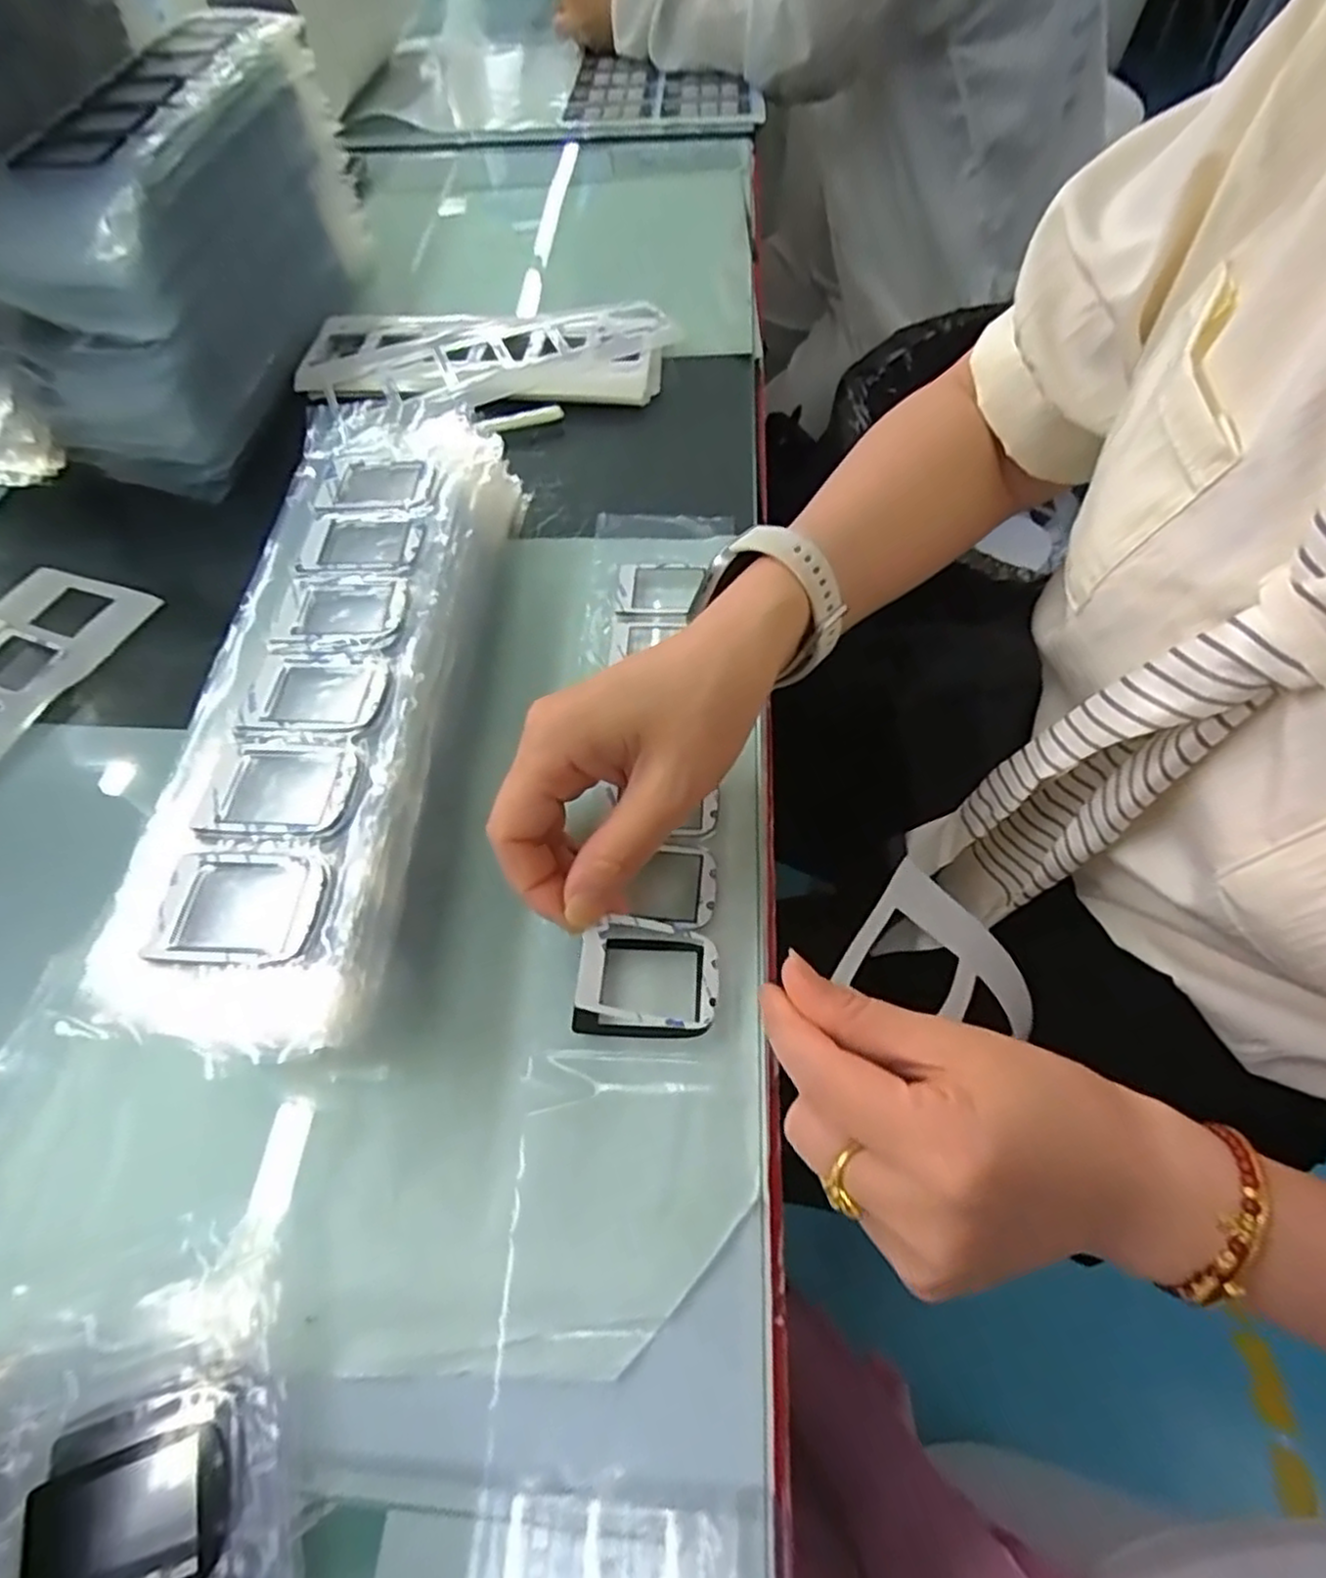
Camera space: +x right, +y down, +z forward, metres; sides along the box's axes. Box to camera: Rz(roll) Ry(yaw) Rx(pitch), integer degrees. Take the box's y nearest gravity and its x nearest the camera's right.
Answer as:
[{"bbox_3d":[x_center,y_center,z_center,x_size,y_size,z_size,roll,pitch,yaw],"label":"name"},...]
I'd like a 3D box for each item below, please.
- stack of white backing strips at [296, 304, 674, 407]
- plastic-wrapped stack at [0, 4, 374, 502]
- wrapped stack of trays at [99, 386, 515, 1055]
[{"bbox_3d":[-0.117,-0.291,0.487,0.235,0.015,0.104,-2,59,2],"label":"stack of white backing strips"},{"bbox_3d":[-0.282,-0.354,0.459,0.092,0.129,0.338,5,60,5],"label":"plastic-wrapped stack"},{"bbox_3d":[-0.125,-0.044,0.312,0.099,0.062,0.307,-2,59,2],"label":"wrapped stack of trays"}]

